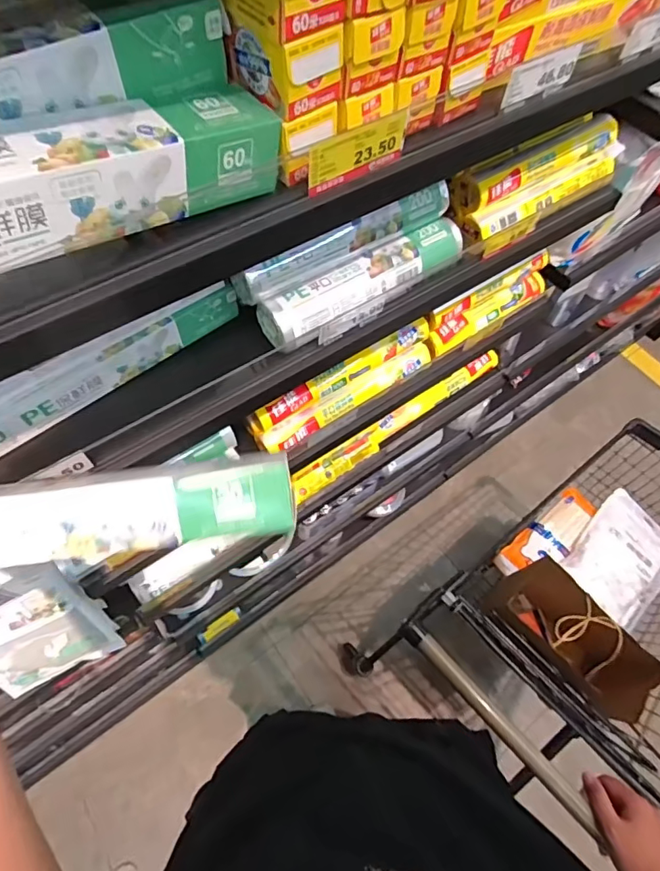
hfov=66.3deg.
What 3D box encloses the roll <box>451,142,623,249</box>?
[{"bbox_3d":[0.291,-0.315,0.659,0.295,0.042,0.043,-28,66,-17],"label":"roll"}]

